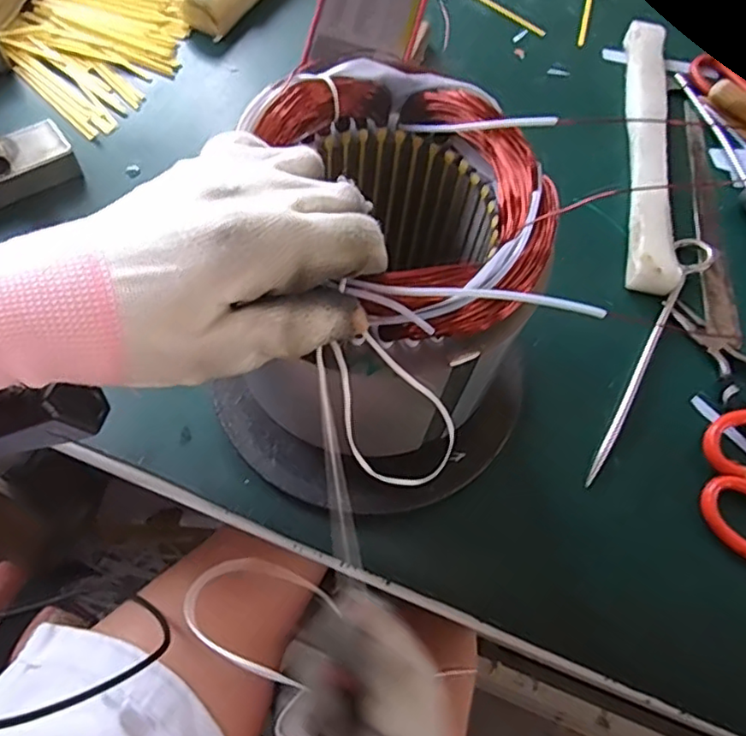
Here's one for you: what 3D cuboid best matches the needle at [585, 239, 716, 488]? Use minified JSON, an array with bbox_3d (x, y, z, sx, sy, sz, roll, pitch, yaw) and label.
[{"bbox_3d":[0.194,-0.013,0.416,0.025,0.008,0.221,29,64,10],"label":"needle"}]

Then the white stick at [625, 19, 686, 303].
[{"bbox_3d":[0.229,-0.188,0.500,0.039,0.028,0.297,11,62,1],"label":"white stick"}]

